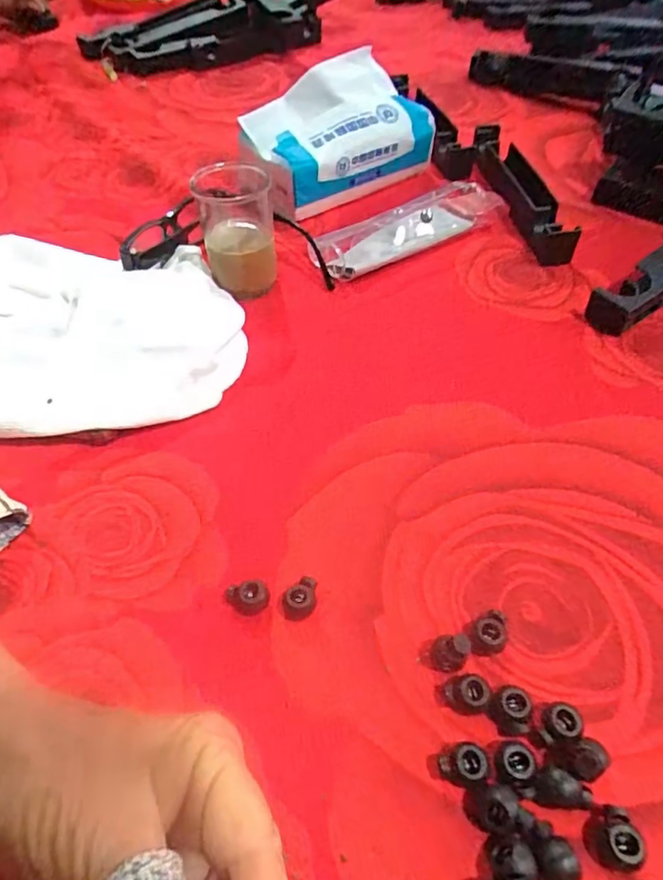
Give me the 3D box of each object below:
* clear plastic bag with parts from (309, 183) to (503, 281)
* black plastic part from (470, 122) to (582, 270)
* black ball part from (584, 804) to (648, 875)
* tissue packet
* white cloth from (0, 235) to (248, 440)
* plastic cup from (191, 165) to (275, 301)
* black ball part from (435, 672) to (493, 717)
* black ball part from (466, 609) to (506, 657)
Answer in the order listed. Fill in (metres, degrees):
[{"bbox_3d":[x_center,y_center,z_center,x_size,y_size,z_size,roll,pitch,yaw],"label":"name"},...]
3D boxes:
[{"bbox_3d":[0.060,-0.174,0.442,0.154,0.027,0.049,-26,55,-18],"label":"clear plastic bag with parts"},{"bbox_3d":[0.160,-0.215,0.467,0.039,0.031,0.183,-5,51,-2],"label":"black plastic part"},{"bbox_3d":[0.102,0.144,0.196,0.016,0.011,0.019,-11,52,-6],"label":"black ball part"},{"bbox_3d":[0.005,-0.268,0.480,0.166,0.084,0.081,-29,55,-20],"label":"tissue packet"},{"bbox_3d":[-0.182,-0.074,0.356,0.243,0.049,0.169,5,52,6],"label":"white cloth"},{"bbox_3d":[-0.068,-0.152,0.398,0.053,0.073,0.051,-9,50,-5],"label":"plastic cup"},{"bbox_3d":[0.055,0.108,0.229,0.021,0.012,0.014,-5,51,-2],"label":"black ball part"},{"bbox_3d":[0.069,0.086,0.244,0.017,0.010,0.018,3,51,5],"label":"black ball part"}]

